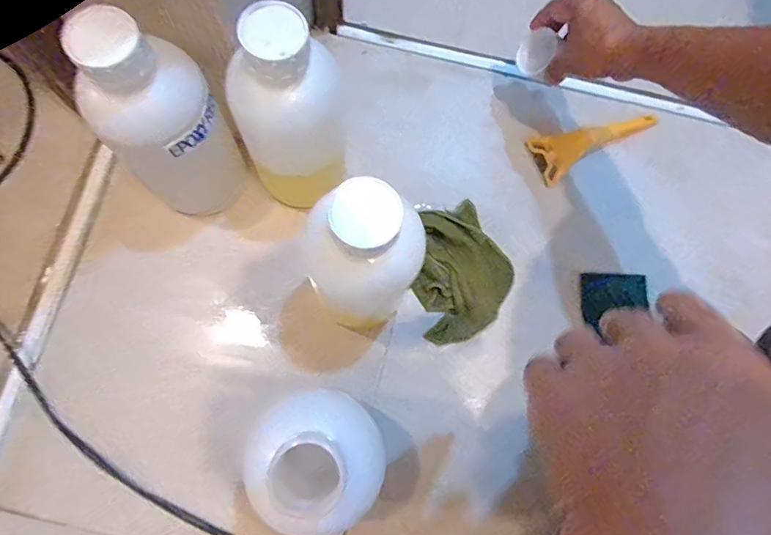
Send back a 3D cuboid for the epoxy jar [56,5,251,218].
[{"bbox_3d":[-0.194,-0.126,0.428,0.110,0.231,0.096,41,78,7],"label":"epoxy jar"}]

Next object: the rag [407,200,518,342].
[{"bbox_3d":[0.080,0.001,0.507,0.111,0.035,0.139,-13,78,-7],"label":"rag"}]

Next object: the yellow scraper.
[{"bbox_3d":[0.246,-0.144,0.561,0.149,0.014,0.053,-17,78,-8],"label":"yellow scraper"}]

